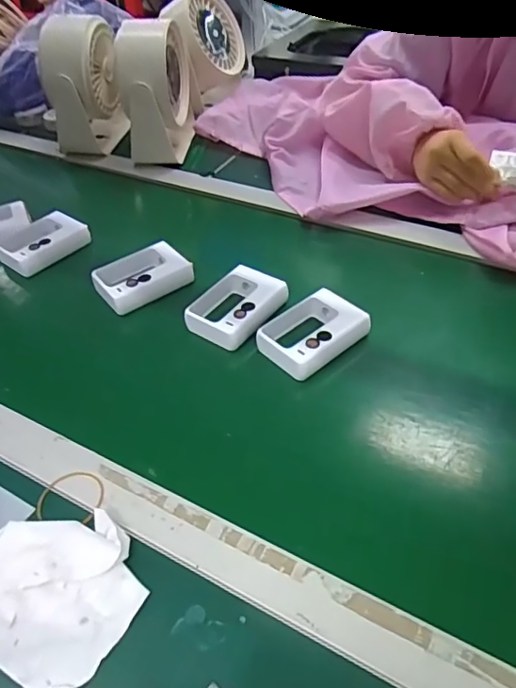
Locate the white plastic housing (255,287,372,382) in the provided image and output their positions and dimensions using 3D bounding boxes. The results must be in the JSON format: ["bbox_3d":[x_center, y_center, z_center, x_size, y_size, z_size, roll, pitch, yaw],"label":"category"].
[{"bbox_3d":[0.052,-0.010,0.515,0.103,0.028,0.069,-30,53,-27],"label":"white plastic housing"}]

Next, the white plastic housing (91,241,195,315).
[{"bbox_3d":[-0.132,-0.078,0.594,0.103,0.027,0.067,-25,51,-24],"label":"white plastic housing"}]

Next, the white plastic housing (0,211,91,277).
[{"bbox_3d":[-0.269,-0.126,0.654,0.104,0.031,0.070,-34,55,-30],"label":"white plastic housing"}]

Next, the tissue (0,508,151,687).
[{"bbox_3d":[-0.140,0.162,0.350,0.108,0.025,0.115,-22,50,-22],"label":"tissue"}]

